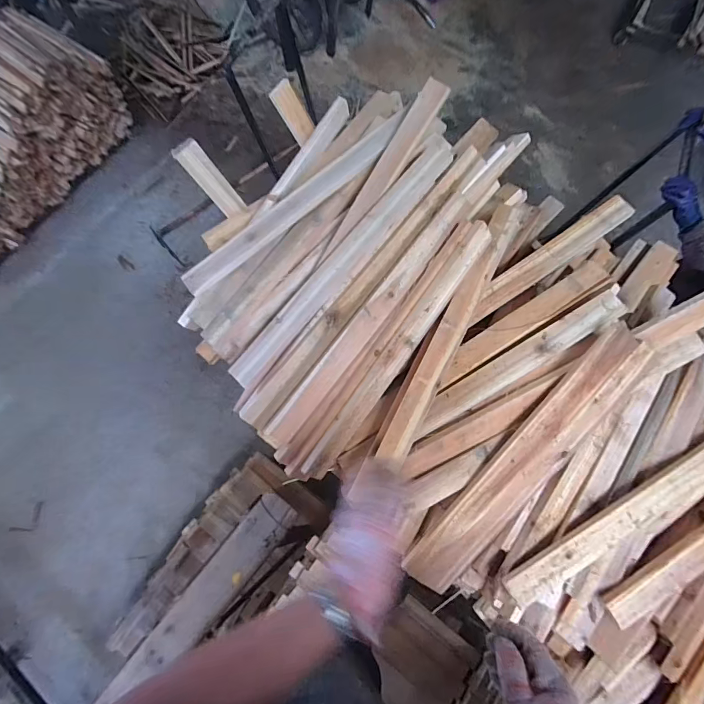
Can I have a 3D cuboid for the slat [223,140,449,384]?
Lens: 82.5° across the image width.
[{"bbox_3d":[-0.014,-0.147,0.652,0.052,0.023,0.504,42,90,14],"label":"slat"}]

